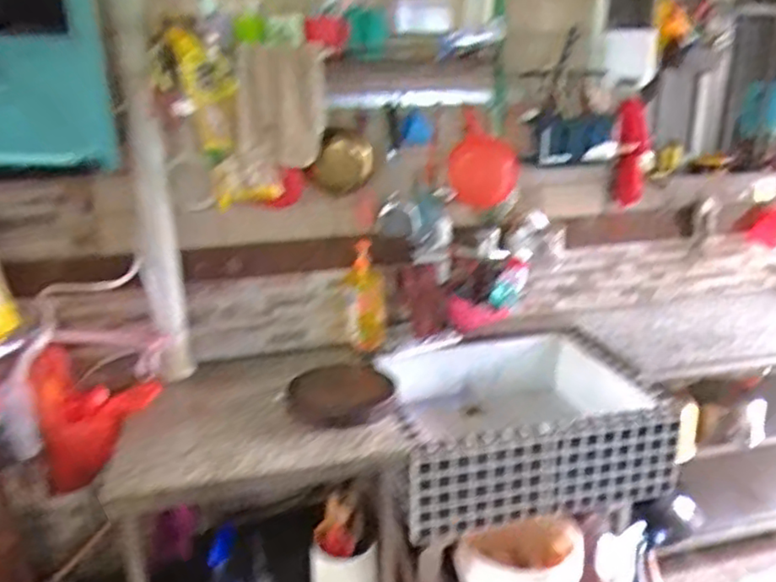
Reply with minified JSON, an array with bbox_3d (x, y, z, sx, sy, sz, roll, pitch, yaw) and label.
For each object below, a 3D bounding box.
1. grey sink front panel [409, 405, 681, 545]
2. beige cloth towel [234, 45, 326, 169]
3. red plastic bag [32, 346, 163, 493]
[{"bbox_3d":[0.364,0.410,1.420,0.649,0.232,0.020,-6,19,-16],"label":"grey sink front panel"},{"bbox_3d":[-0.230,-0.399,1.407,0.211,0.266,0.035,-17,35,-33],"label":"beige cloth towel"},{"bbox_3d":[-0.684,0.283,1.472,0.239,0.303,0.188,3,18,13],"label":"red plastic bag"}]

